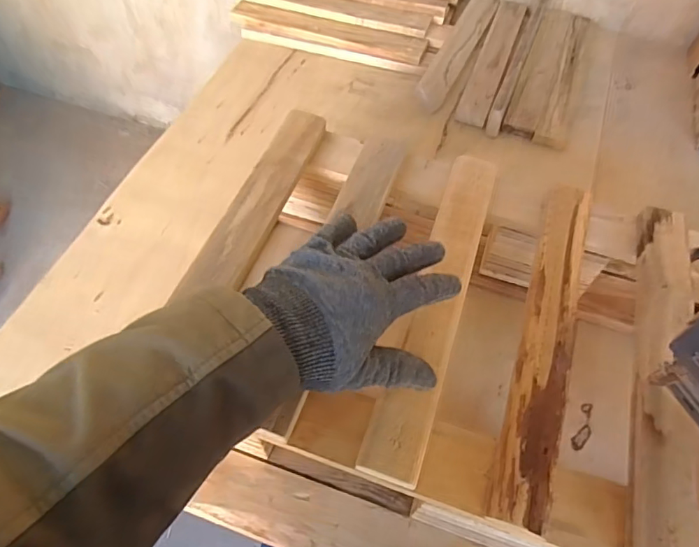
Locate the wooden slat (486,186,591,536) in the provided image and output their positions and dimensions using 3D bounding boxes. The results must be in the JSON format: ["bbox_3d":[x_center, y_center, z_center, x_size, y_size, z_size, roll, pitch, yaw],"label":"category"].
[{"bbox_3d":[0.181,0.047,0.447,0.046,0.016,0.342,18,57,9],"label":"wooden slat"}]

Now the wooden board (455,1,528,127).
[{"bbox_3d":[0.252,-0.375,0.862,0.050,0.021,0.351,19,57,10],"label":"wooden board"}]

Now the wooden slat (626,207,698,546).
[{"bbox_3d":[0.273,0.076,0.433,0.054,0.022,0.341,15,57,7],"label":"wooden slat"}]

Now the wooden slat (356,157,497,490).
[{"bbox_3d":[0.085,0.014,0.459,0.046,0.021,0.347,17,57,9],"label":"wooden slat"}]

